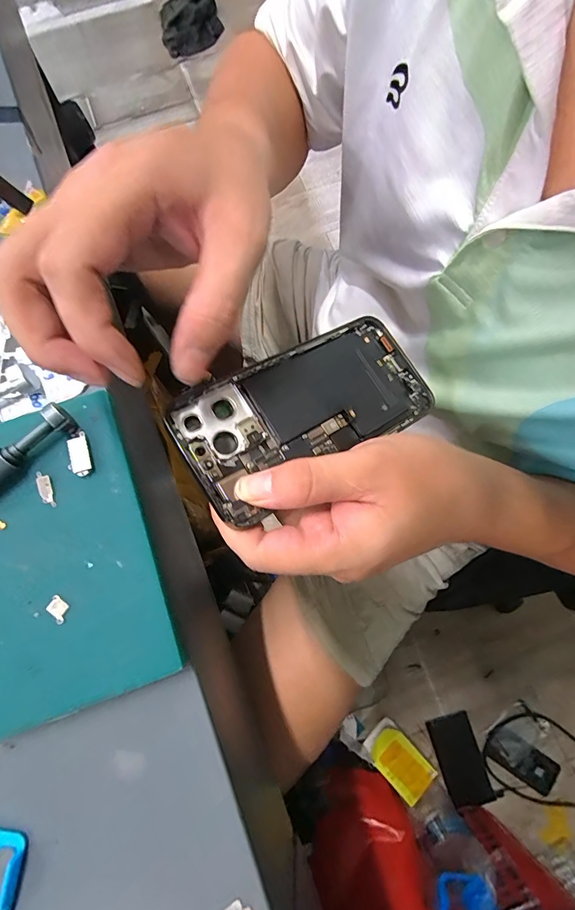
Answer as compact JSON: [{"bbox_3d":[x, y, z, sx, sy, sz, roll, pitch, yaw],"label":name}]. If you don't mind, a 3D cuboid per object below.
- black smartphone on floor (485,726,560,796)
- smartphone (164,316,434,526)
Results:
[{"bbox_3d":[0.479,0.623,0.845,0.142,0.012,0.068,32,79,9],"label":"black smartphone on floor"},{"bbox_3d":[0.015,-0.029,0.241,0.158,0.012,0.075,-26,76,-25],"label":"smartphone"}]

